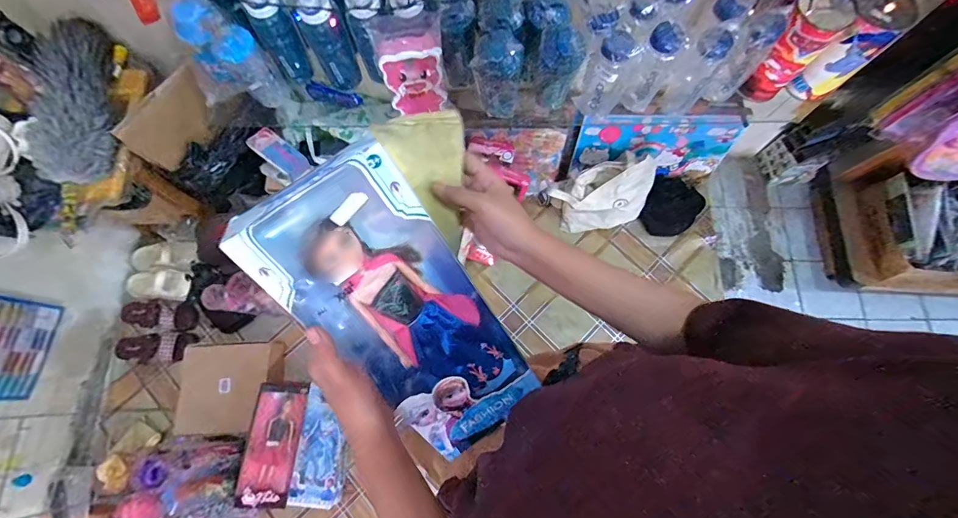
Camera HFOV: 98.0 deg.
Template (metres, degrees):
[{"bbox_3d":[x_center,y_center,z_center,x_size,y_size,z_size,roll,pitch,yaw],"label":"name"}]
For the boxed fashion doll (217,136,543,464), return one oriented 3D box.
[{"bbox_3d":[-0.061,0.059,0.391,0.135,0.321,0.061,-36,32,-8],"label":"boxed fashion doll"}]

